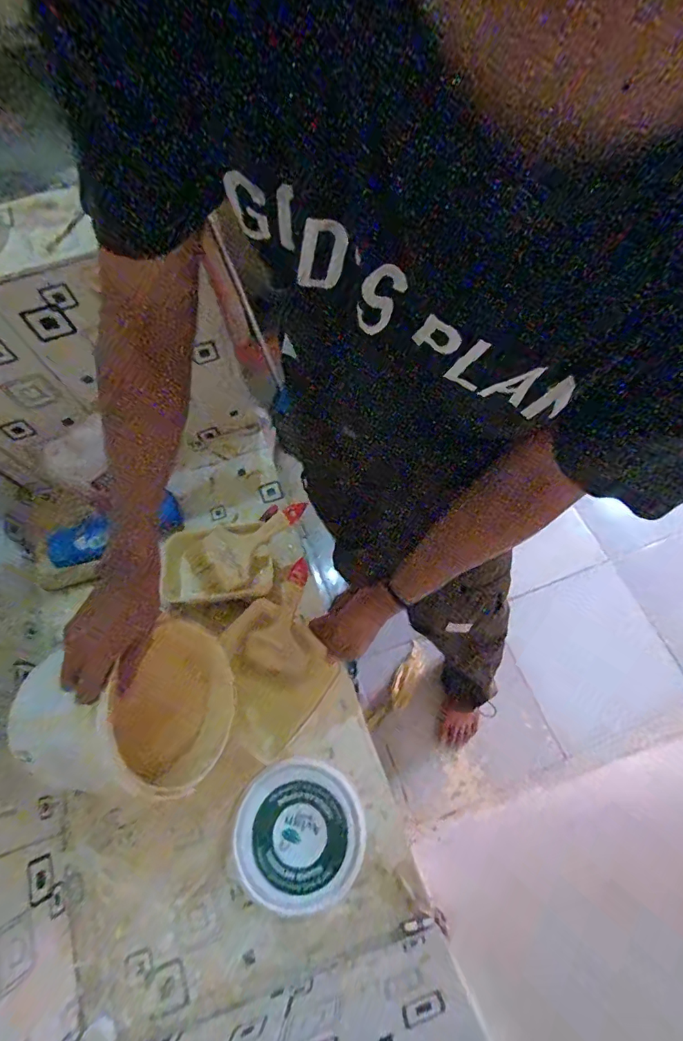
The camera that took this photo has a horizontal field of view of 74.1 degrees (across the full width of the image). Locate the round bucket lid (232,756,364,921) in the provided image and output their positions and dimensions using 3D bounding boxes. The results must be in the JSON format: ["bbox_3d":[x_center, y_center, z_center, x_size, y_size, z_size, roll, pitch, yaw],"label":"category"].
[{"bbox_3d":[-0.055,0.416,0.602,0.163,0.022,0.168,0,65,1],"label":"round bucket lid"}]

